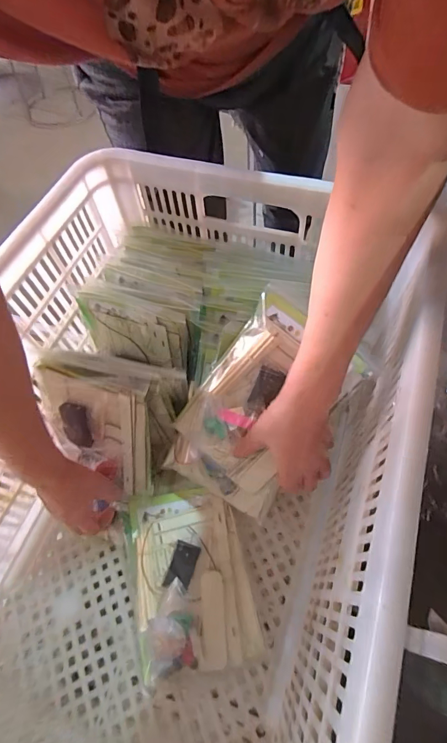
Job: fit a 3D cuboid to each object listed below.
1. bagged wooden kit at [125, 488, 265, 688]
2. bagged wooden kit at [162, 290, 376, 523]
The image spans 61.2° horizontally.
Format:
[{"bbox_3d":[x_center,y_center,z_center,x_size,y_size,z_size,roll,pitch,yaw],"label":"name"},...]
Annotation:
[{"bbox_3d":[-0.045,0.258,0.482,0.143,0.032,0.203,-13,59,-3],"label":"bagged wooden kit"},{"bbox_3d":[0.042,0.050,0.461,0.153,0.052,0.247,32,103,3],"label":"bagged wooden kit"}]

